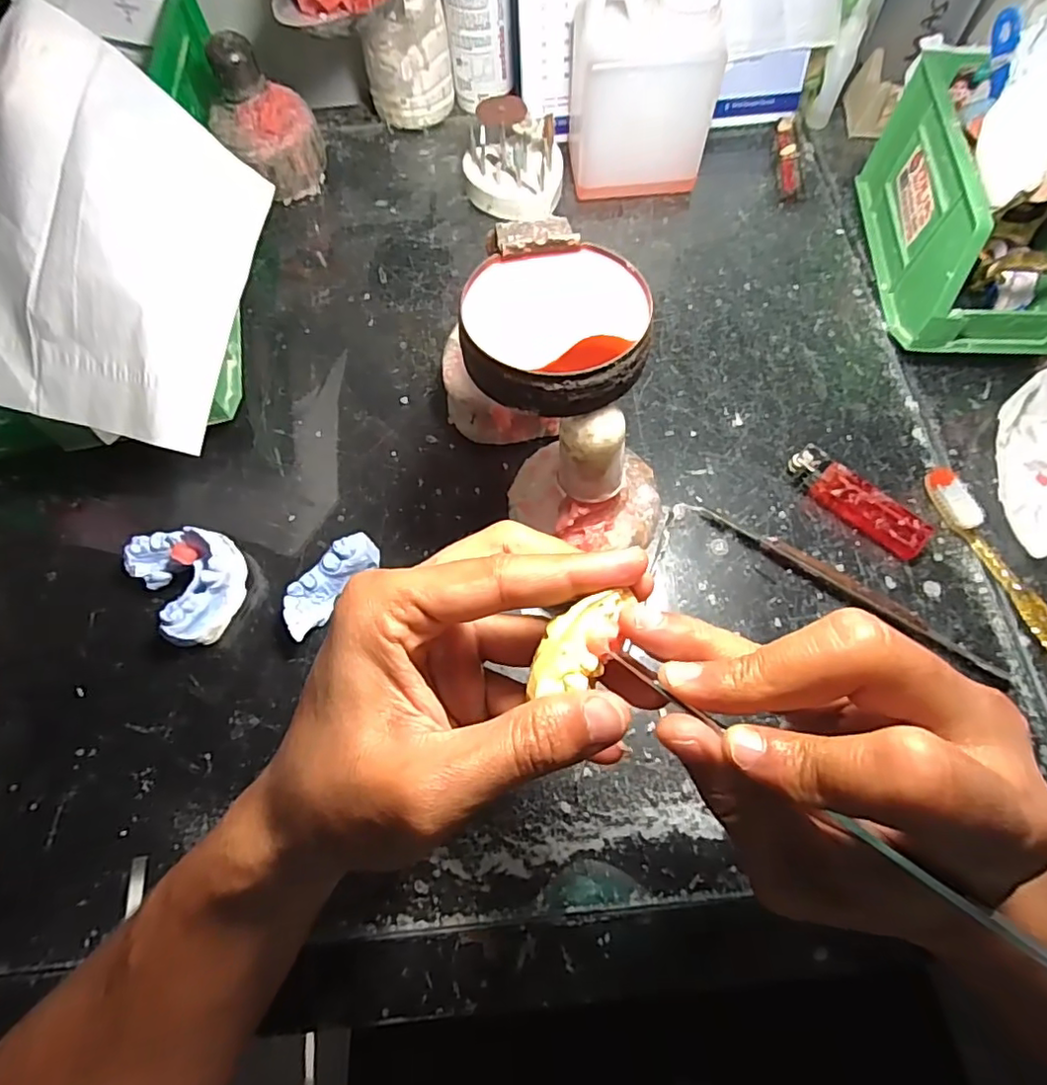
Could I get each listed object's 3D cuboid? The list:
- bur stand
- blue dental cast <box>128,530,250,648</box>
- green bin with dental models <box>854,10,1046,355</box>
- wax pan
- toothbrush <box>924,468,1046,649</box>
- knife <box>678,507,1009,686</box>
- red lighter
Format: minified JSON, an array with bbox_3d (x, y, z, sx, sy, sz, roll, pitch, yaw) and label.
[{"bbox_3d":[-0.008,-0.274,0.423,0.068,0.048,0.073,-5,69,0],"label":"bur stand"},{"bbox_3d":[-0.181,0.018,0.321,0.049,0.029,0.066,-38,72,-12],"label":"blue dental cast"},{"bbox_3d":[0.288,-0.212,0.345,0.093,0.131,0.166,1,69,2],"label":"green bin with dental models"},{"bbox_3d":[0.013,-0.082,0.224,0.071,0.014,0.068,-7,69,-1],"label":"wax pan"},{"bbox_3d":[0.269,0.043,0.303,0.010,0.021,0.187,-21,70,-6],"label":"toothbrush"},{"bbox_3d":[0.171,0.022,0.317,0.185,0.012,0.011,32,73,13],"label":"knife"},{"bbox_3d":[0.189,-0.023,0.334,0.081,0.014,0.023,39,75,15],"label":"red lighter"}]

